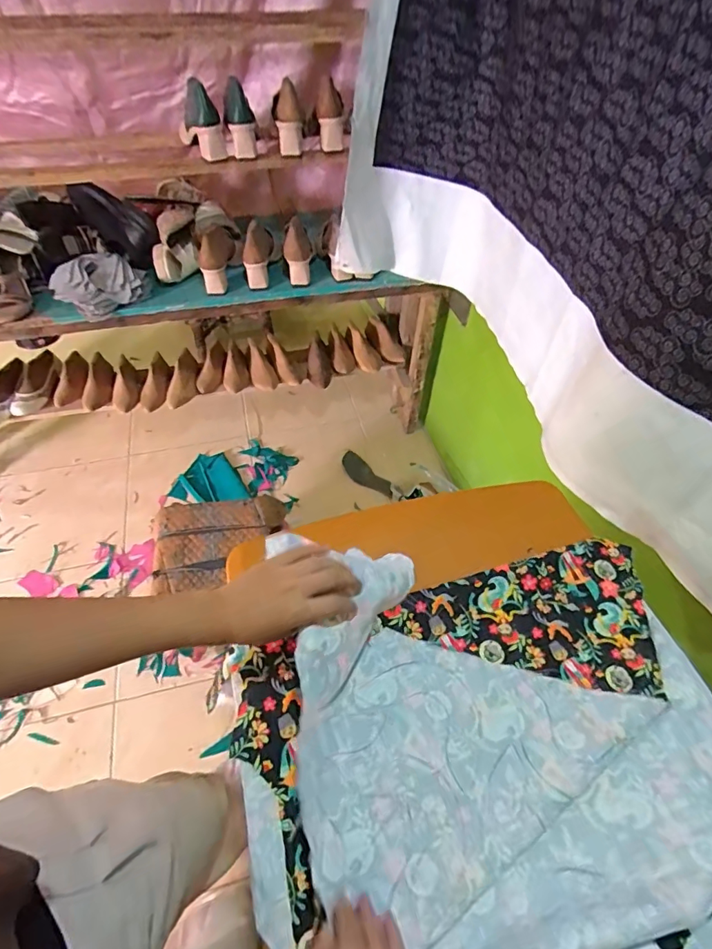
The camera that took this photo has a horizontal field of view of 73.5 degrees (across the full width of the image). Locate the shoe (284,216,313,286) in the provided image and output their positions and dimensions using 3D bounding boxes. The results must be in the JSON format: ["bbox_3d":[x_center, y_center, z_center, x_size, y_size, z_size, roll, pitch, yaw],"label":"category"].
[{"bbox_3d":[-0.136,-0.524,1.122,0.066,0.141,0.049,-3,31,-4],"label":"shoe"}]

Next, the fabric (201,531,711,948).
[{"bbox_3d":[0.131,0.227,0.454,0.479,0.082,0.350,-4,52,-5],"label":"fabric"}]

